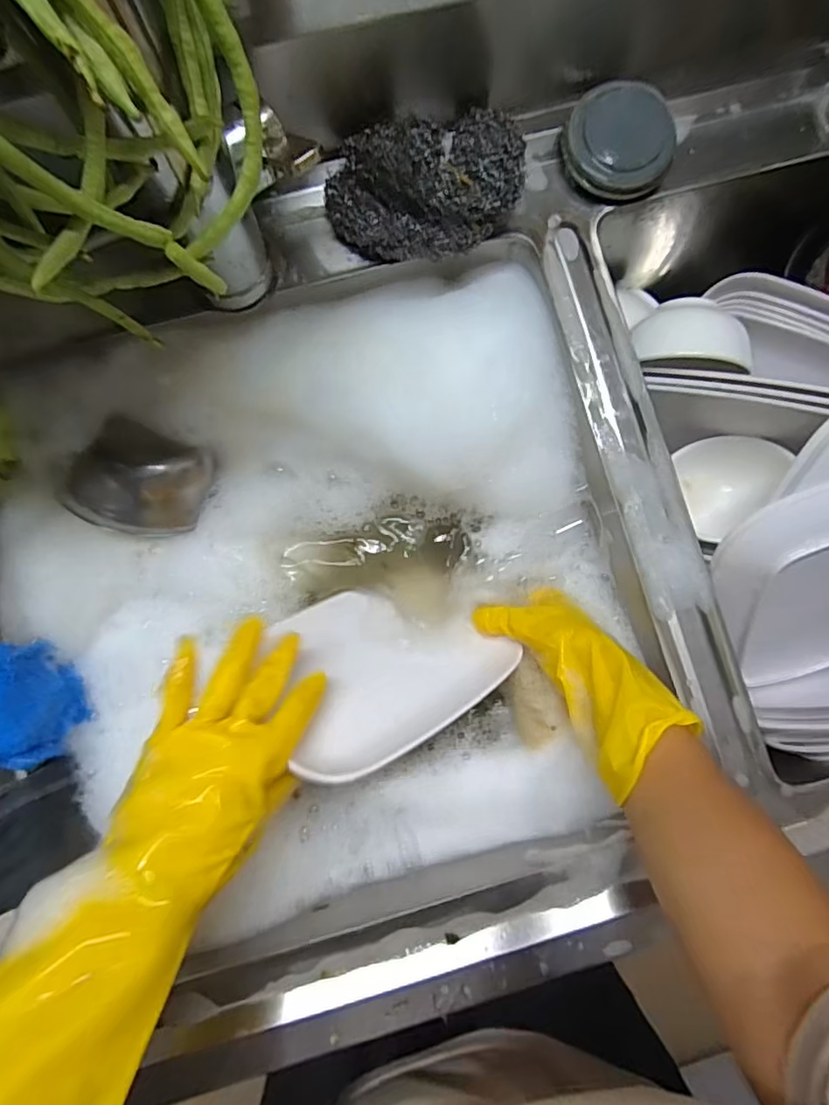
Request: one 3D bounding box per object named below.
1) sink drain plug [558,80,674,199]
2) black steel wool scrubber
[{"bbox_3d":[0.154,-0.308,0.417,0.081,0.039,0.075,0,86,-2],"label":"sink drain plug"},{"bbox_3d":[0.009,-0.259,0.404,0.137,0.056,0.086,-14,87,-3],"label":"black steel wool scrubber"}]

